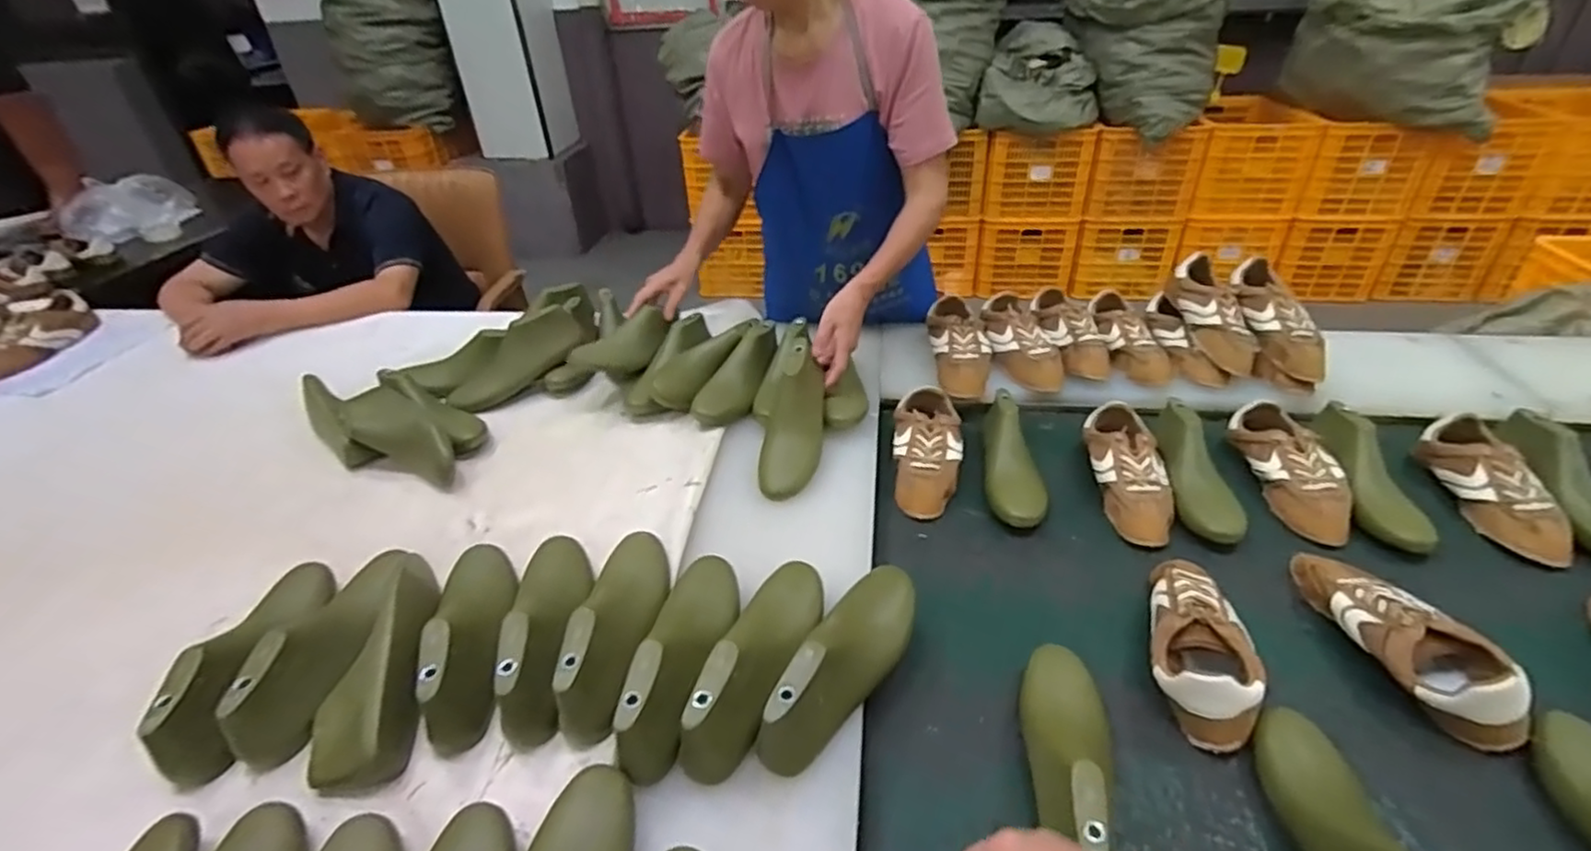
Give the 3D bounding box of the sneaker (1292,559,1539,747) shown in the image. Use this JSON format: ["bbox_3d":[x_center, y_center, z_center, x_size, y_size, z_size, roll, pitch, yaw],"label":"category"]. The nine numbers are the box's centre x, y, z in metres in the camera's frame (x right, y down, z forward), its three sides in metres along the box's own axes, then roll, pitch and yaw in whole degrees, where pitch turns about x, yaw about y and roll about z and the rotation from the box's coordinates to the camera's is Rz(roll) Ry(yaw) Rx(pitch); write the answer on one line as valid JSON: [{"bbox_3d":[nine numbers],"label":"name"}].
[{"bbox_3d":[0.643,0.221,0.743,0.095,0.069,0.248,-13,36,-11],"label":"sneaker"}]

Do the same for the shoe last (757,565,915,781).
[{"bbox_3d":[0.052,0.227,0.693,0.083,0.087,0.259,15,40,25],"label":"shoe last"}]

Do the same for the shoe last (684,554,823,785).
[{"bbox_3d":[-0.036,0.225,0.694,0.071,0.092,0.250,9,38,19],"label":"shoe last"}]

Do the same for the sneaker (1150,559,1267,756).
[{"bbox_3d":[0.435,0.228,0.747,0.100,0.074,0.226,10,38,20],"label":"sneaker"}]

